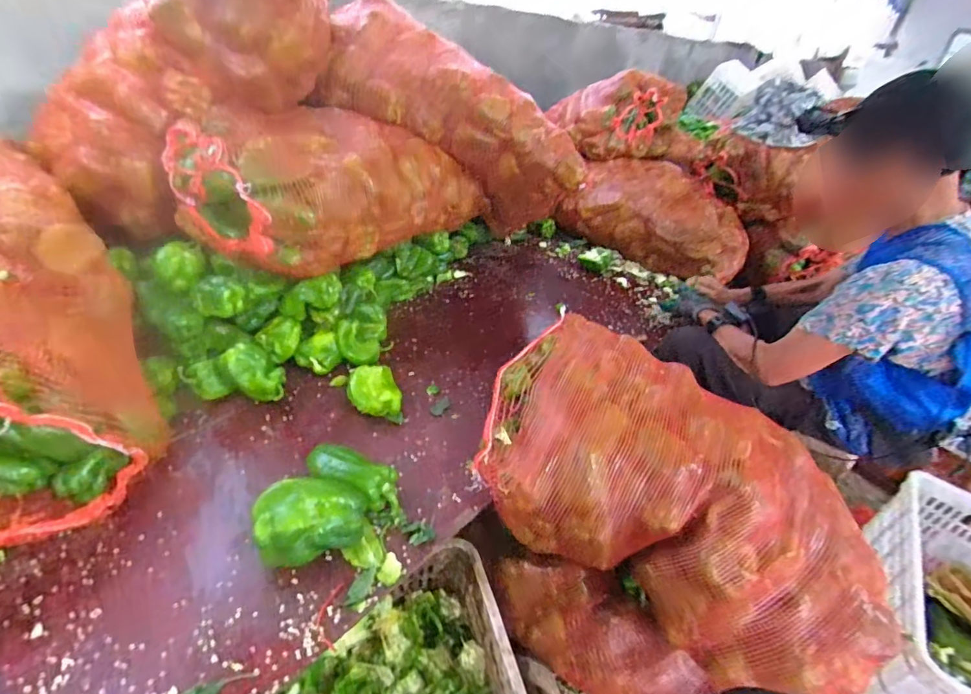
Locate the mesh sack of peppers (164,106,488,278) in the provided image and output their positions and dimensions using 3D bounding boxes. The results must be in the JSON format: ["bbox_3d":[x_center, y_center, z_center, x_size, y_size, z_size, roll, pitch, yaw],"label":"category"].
[{"bbox_3d":[-0.301,-0.381,1.089,0.292,0.240,0.671,26,39,24],"label":"mesh sack of peppers"}]

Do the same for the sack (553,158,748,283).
[{"bbox_3d":[0.585,-0.463,1.653,0.655,0.265,0.242,33,42,31],"label":"sack"}]

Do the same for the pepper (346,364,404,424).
[{"bbox_3d":[-0.218,0.096,0.935,0.096,0.062,0.119,-10,38,-23],"label":"pepper"}]

